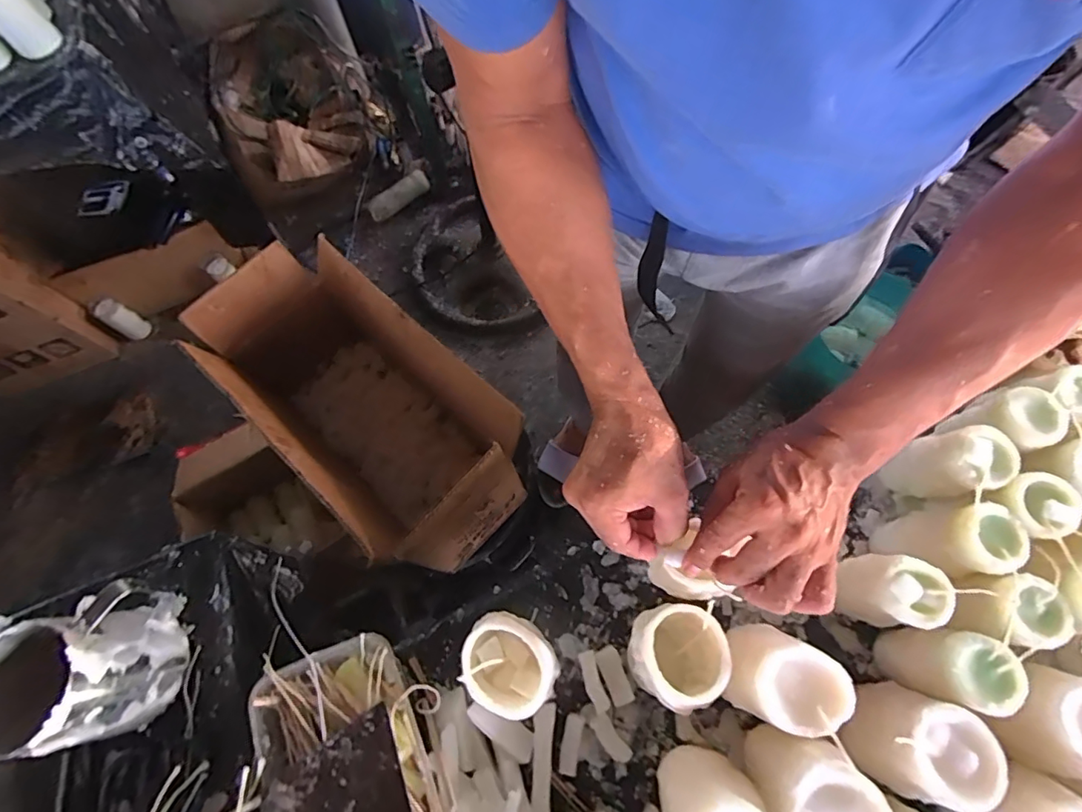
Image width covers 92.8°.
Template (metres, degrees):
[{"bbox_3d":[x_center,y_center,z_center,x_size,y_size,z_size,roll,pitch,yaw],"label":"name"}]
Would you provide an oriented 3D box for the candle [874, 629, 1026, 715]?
[{"bbox_3d":[0.315,0.205,0.408,0.048,0.103,0.050,-1,68,3],"label":"candle"}]

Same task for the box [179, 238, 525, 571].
[{"bbox_3d":[-0.252,0.006,0.781,0.457,0.271,0.231,41,75,17],"label":"box"}]

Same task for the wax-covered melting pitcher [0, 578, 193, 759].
[{"bbox_3d":[-0.346,0.195,0.386,0.093,0.109,0.101,-1,68,3],"label":"wax-covered melting pitcher"}]

